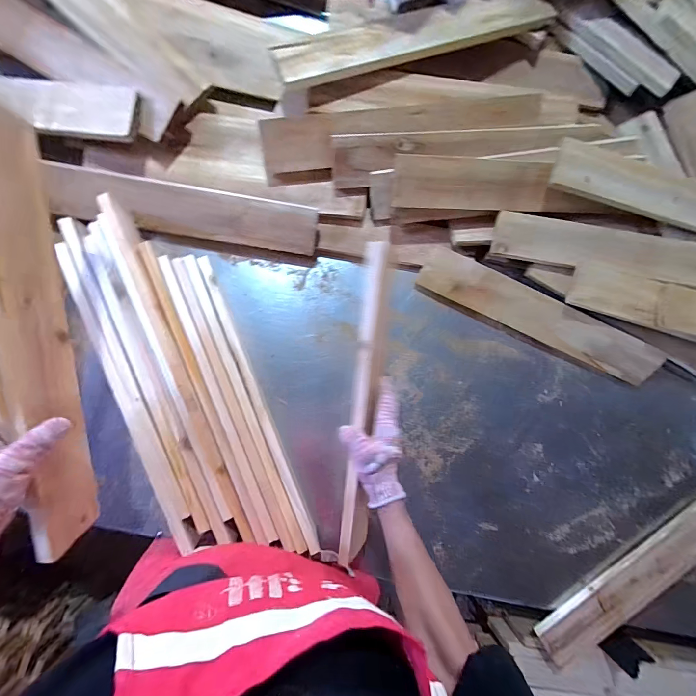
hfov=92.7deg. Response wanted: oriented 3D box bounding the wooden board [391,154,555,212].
[{"bbox_3d":[0.215,-0.282,0.571,0.272,0.016,0.081,-2,128,-7],"label":"wooden board"}]

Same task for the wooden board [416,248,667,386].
[{"bbox_3d":[0.369,-0.056,0.633,0.474,0.012,0.082,24,114,-4],"label":"wooden board"}]

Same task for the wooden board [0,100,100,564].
[{"bbox_3d":[-0.349,-0.010,0.374,0.030,0.080,0.489,-3,99,-6],"label":"wooden board"}]

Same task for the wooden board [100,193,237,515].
[{"bbox_3d":[-0.276,0.020,0.497,0.041,0.016,0.498,-20,89,-6],"label":"wooden board"}]

